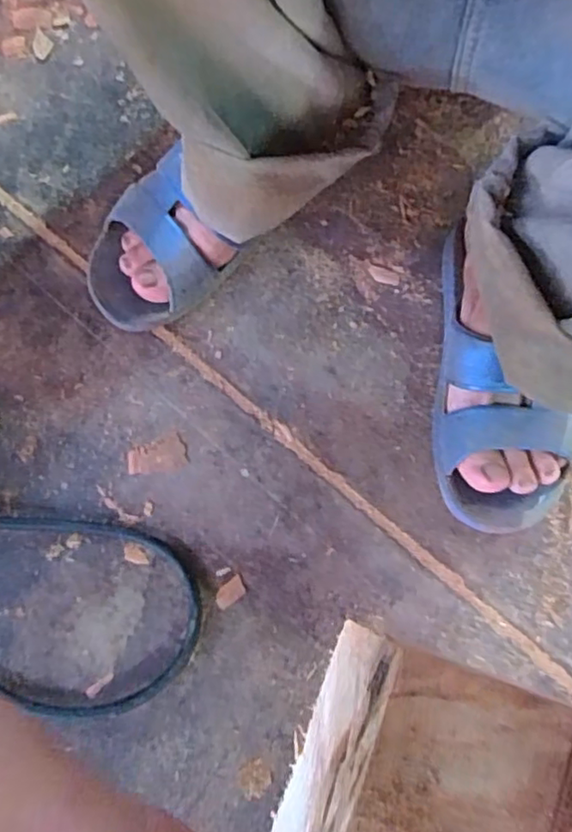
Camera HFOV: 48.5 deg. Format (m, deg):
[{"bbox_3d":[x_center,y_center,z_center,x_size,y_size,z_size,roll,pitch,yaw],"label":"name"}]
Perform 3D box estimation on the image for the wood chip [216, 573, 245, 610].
[{"bbox_3d":[-0.038,0.121,0.434,0.023,0.004,0.014,-40,80,-11],"label":"wood chip"}]

